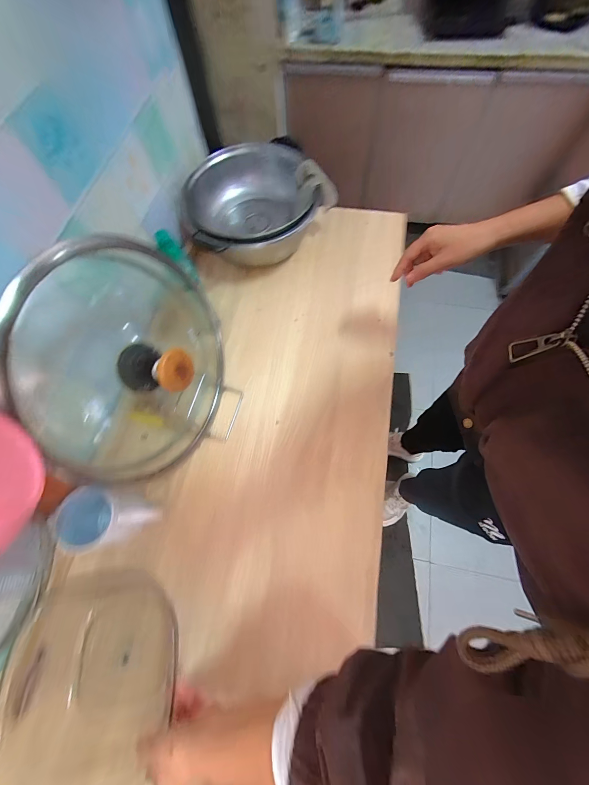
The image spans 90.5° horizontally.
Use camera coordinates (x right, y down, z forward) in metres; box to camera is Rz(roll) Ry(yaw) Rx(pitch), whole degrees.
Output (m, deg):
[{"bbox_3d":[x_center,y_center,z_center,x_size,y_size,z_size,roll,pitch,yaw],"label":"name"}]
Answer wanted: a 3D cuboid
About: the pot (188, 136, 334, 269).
[{"bbox_3d":[-0.074,-0.396,0.634,0.283,0.132,0.251,-19,69,-5],"label":"pot"}]

